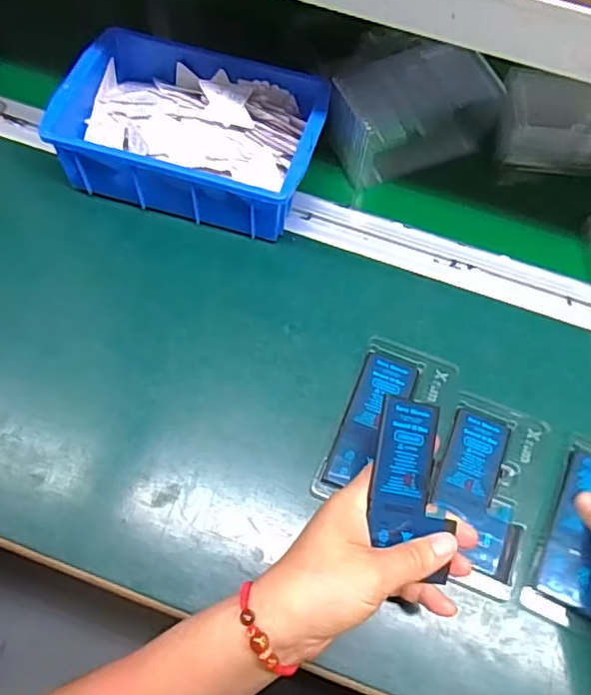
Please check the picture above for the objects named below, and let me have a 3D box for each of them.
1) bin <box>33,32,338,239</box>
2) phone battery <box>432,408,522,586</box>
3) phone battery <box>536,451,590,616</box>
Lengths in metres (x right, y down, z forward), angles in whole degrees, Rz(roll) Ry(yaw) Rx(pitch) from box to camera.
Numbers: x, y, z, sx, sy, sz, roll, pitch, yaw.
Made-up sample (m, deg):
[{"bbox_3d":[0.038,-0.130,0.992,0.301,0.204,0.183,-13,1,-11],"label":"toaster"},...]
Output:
[{"bbox_3d":[-0.081,-0.180,0.490,0.198,0.062,0.142,16,69,5],"label":"bin"},{"bbox_3d":[0.128,0.098,0.407,0.060,0.006,0.103,20,69,6],"label":"phone battery"},{"bbox_3d":[0.196,0.121,0.397,0.045,0.011,0.103,21,68,7],"label":"phone battery"}]

